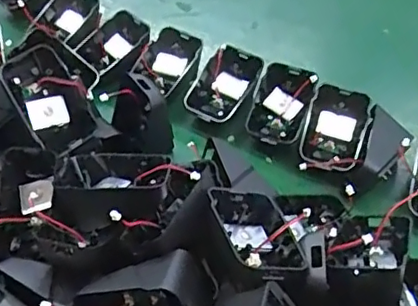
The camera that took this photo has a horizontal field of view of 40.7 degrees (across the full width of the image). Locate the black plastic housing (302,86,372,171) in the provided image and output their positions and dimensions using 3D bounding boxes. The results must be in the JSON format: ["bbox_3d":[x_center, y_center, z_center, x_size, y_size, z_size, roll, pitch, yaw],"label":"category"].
[{"bbox_3d":[0.098,-0.017,0.444,0.045,0.022,0.070,13,69,10],"label":"black plastic housing"}]

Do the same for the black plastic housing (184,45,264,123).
[{"bbox_3d":[0.015,-0.056,0.471,0.044,0.023,0.069,34,82,11],"label":"black plastic housing"}]

